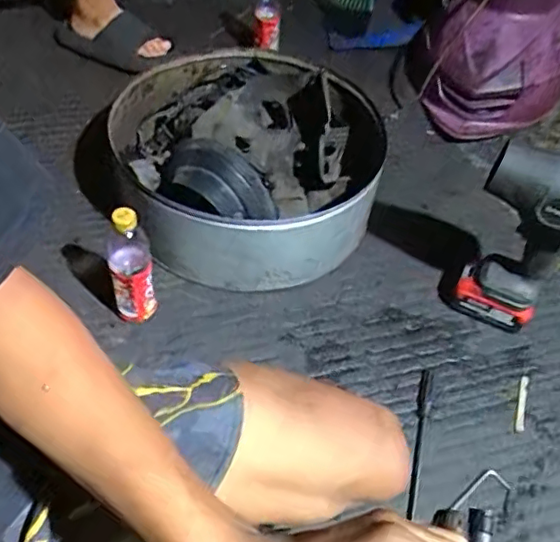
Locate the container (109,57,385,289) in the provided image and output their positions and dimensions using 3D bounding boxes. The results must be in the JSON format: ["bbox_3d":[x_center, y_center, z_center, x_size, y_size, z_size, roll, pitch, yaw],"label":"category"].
[{"bbox_3d":[-0.046,-0.192,0.956,0.424,0.207,0.439,2,50,-3],"label":"container"}]

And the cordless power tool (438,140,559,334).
[{"bbox_3d":[0.330,-0.031,0.817,0.153,0.289,0.080,33,55,21],"label":"cordless power tool"}]

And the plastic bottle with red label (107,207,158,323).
[{"bbox_3d":[-0.201,-0.008,0.793,0.055,0.190,0.064,-11,52,-14],"label":"plastic bottle with red label"}]

